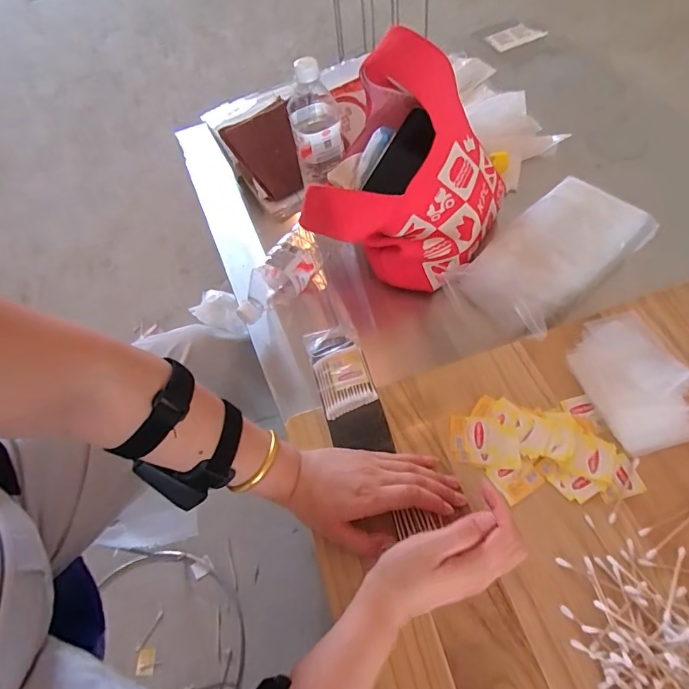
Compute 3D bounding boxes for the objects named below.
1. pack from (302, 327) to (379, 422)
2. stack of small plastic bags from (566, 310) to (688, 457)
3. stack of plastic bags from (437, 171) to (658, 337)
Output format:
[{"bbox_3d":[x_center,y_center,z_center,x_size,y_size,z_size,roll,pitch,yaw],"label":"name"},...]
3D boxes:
[{"bbox_3d":[-0.007,0.025,0.544,0.060,0.009,0.114,-18,59,-4],"label":"pack"},{"bbox_3d":[0.300,0.031,0.483,0.099,0.029,0.147,-14,59,-2],"label":"stack of small plastic bags"},{"bbox_3d":[0.265,-0.113,0.609,0.247,0.090,0.143,-38,63,-15],"label":"stack of plastic bags"}]

